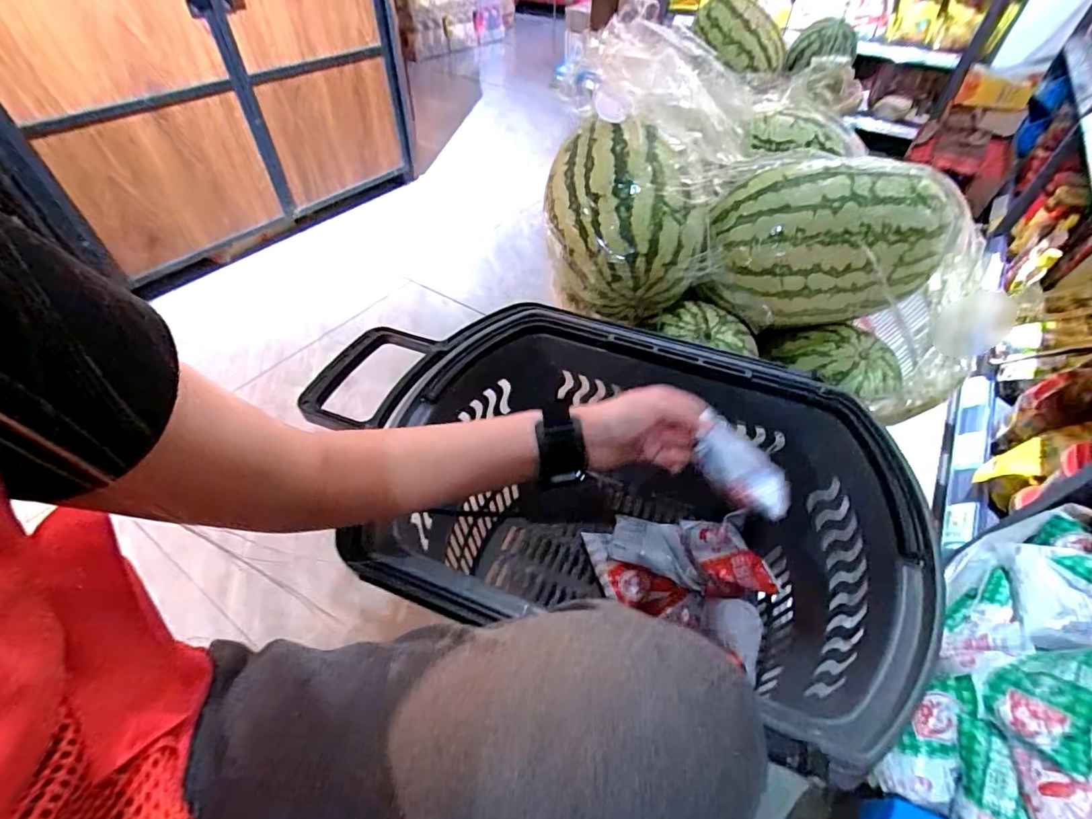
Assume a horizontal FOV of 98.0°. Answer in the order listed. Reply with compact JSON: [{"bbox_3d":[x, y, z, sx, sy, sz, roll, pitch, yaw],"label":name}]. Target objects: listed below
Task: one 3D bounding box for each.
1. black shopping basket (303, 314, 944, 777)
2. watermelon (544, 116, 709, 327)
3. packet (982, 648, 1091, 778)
[{"bbox_3d":[0.035,0.151,0.586,0.591,0.360,0.370,18,50,13],"label":"black shopping basket"},{"bbox_3d":[0.108,-0.261,0.666,0.203,0.200,0.198,-2,49,-4],"label":"watermelon"},{"bbox_3d":[0.422,0.237,0.399,0.071,0.041,0.099,21,76,50],"label":"packet"}]

